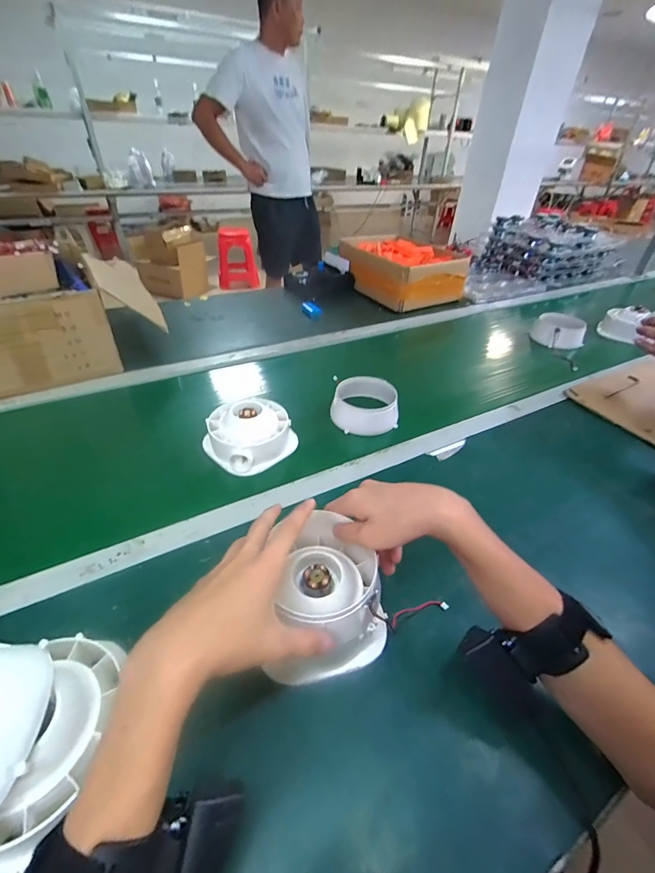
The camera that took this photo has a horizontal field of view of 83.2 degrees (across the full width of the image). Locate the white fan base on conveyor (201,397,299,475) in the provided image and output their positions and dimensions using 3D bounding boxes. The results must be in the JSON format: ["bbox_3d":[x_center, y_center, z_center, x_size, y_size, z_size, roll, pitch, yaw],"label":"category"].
[{"bbox_3d":[-0.126,-0.014,0.608,0.126,0.064,0.133,33,48,32],"label":"white fan base on conveyor"}]

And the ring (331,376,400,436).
[{"bbox_3d":[0.072,-0.062,0.694,0.120,0.055,0.120,4,39,1],"label":"ring"}]

